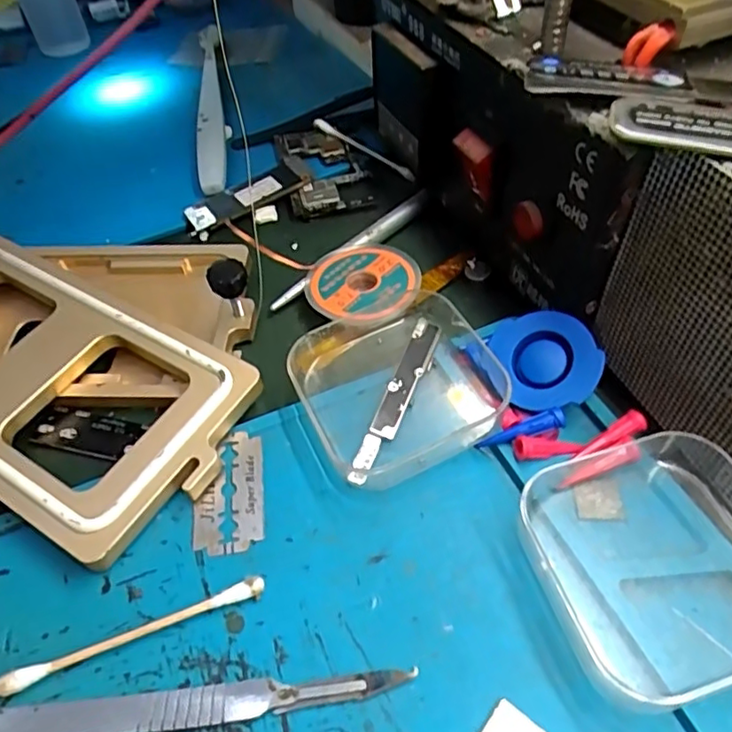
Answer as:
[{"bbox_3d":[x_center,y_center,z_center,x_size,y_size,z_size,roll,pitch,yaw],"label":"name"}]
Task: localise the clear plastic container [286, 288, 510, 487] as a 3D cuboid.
[{"bbox_3d":[0.012,0.005,0.210,0.066,0.017,0.061,-23,51,-14],"label":"clear plastic container"}]

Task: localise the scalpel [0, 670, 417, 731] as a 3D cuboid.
[{"bbox_3d":[-0.054,0.087,0.153,0.128,0.004,0.009,-7,49,0],"label":"scalpel"}]

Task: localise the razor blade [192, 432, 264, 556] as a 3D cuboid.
[{"bbox_3d":[-0.044,0.040,0.193,0.021,0.004,0.040,-8,49,-1],"label":"razor blade"}]

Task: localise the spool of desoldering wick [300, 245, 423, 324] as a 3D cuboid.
[{"bbox_3d":[-0.001,-0.033,0.242,0.043,0.005,0.045,-17,50,-9],"label":"spool of desoldering wick"}]

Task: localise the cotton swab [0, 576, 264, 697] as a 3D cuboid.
[{"bbox_3d":[-0.063,0.073,0.165,0.071,0.005,0.004,-19,49,-12],"label":"cotton swab"}]

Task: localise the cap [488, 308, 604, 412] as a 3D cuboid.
[{"bbox_3d":[0.059,-0.002,0.202,0.035,0.006,0.033,-16,67,26],"label":"cap"}]

